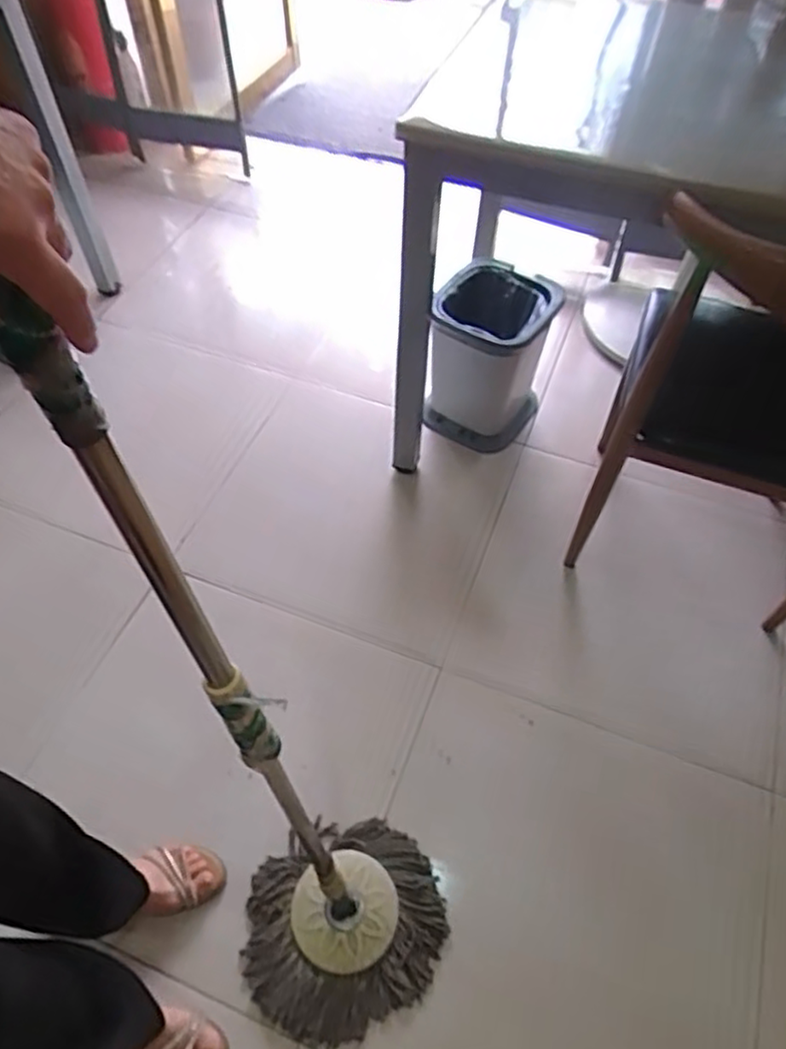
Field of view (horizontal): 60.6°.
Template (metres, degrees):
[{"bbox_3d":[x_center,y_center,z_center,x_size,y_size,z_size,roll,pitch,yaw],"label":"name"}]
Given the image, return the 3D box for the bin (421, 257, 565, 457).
[{"bbox_3d":[0.202,-0.350,1.448,0.221,0.345,0.202,22,59,14],"label":"bin"}]

